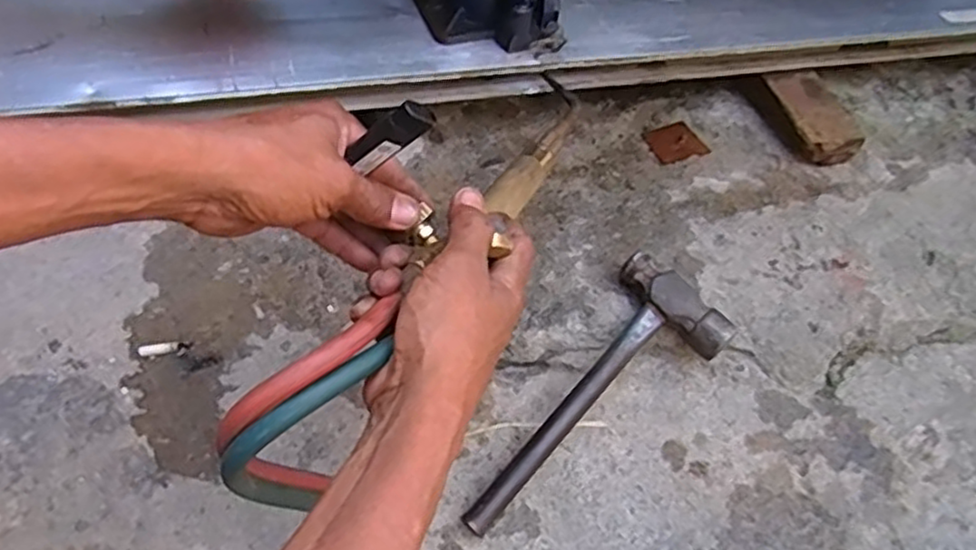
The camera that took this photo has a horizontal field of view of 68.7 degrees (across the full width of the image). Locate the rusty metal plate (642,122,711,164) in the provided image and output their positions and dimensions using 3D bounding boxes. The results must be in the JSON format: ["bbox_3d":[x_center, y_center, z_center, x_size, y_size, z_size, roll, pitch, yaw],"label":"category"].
[{"bbox_3d":[0.198,-0.140,0.752,0.057,0.004,0.049,-19,60,-15],"label":"rusty metal plate"}]

